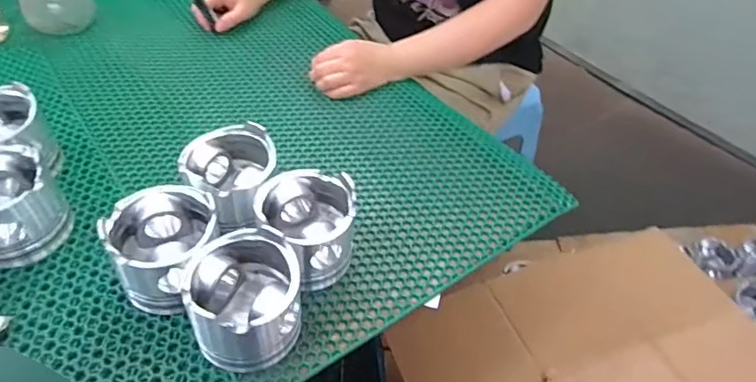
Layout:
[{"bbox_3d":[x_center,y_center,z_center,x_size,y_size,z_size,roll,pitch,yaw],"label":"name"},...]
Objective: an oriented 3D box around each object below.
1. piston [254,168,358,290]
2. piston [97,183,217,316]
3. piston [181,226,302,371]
[{"bbox_3d":[-0.066,0.036,0.504,0.085,0.093,0.089,-5,47,-6],"label":"piston"},{"bbox_3d":[-0.189,0.053,0.470,0.094,0.076,0.106,-22,51,-20],"label":"piston"},{"bbox_3d":[-0.111,0.090,0.443,0.085,0.079,0.087,-6,47,-7],"label":"piston"}]

